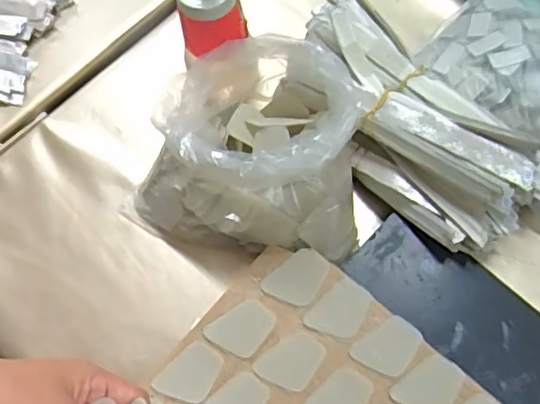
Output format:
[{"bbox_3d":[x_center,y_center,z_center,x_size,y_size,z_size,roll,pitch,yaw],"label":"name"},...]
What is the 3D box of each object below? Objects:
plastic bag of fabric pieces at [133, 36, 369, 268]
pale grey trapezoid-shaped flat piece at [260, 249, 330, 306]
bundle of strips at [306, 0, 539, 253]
[{"bbox_3d":[-0.011,-0.053,0.442,0.179,0.100,0.153,11,71,6],"label":"plastic bag of fabric pieces"},{"bbox_3d":[0.022,0.061,0.447,0.049,0.007,0.035,-40,73,-12],"label":"pale grey trapezoid-shaped flat piece"},{"bbox_3d":[0.106,-0.065,0.451,0.090,0.081,0.230,-35,73,-10],"label":"bundle of strips"}]

